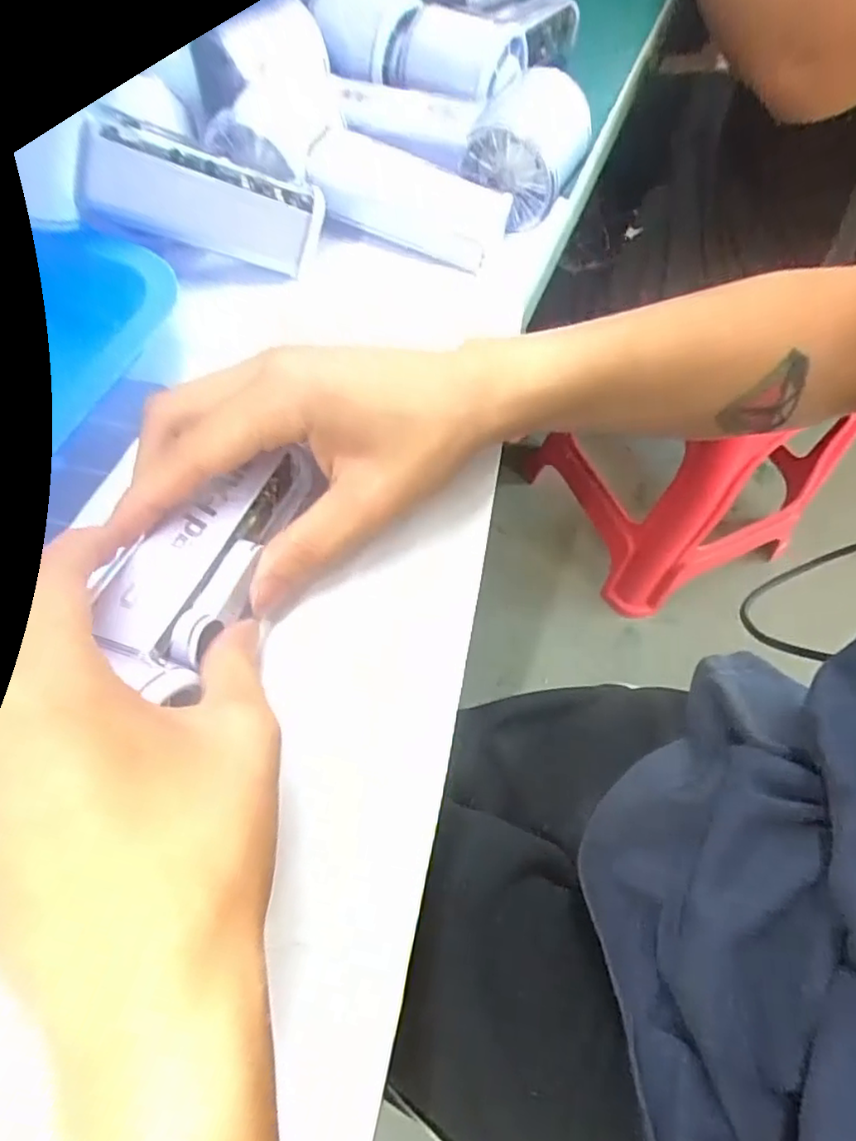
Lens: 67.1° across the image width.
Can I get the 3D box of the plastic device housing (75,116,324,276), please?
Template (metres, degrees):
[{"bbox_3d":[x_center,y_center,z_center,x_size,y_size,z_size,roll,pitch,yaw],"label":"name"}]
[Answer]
[{"bbox_3d":[-0.098,-0.168,0.289,0.102,0.035,0.030,3,59,-30],"label":"plastic device housing"}]

